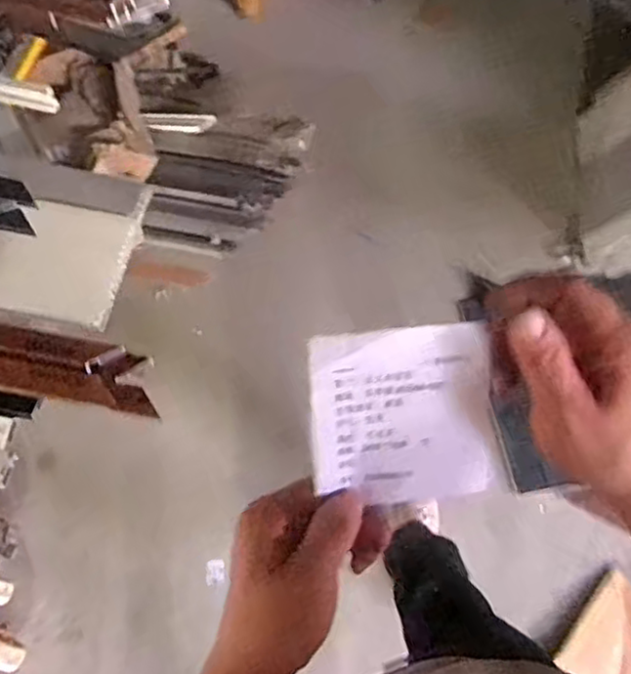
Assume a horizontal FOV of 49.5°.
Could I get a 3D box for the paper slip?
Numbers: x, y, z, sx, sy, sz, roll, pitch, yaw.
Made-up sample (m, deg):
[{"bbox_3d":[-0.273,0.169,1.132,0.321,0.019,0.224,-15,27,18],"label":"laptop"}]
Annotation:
[{"bbox_3d":[0.049,0.045,0.386,0.100,0.005,0.098,-5,99,-6],"label":"paper slip"}]

